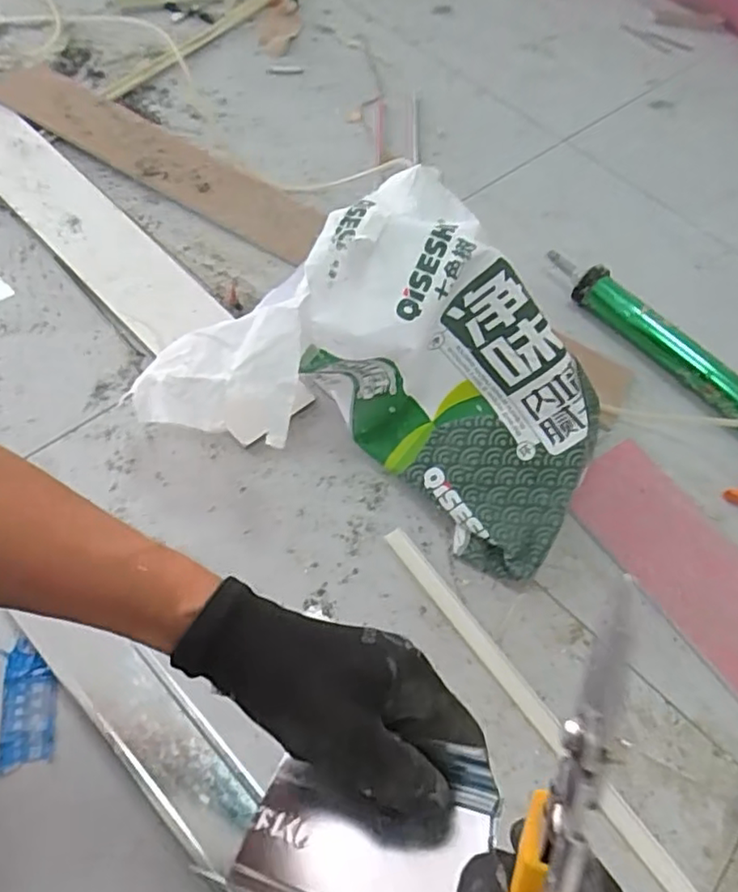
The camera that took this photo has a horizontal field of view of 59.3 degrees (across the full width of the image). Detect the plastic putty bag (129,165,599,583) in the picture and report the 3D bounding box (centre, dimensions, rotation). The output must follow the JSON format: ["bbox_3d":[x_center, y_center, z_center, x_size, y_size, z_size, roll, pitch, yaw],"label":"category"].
[{"bbox_3d":[0.030,-0.078,0.723,0.492,0.273,0.294,15,56,-1],"label":"plastic putty bag"}]

